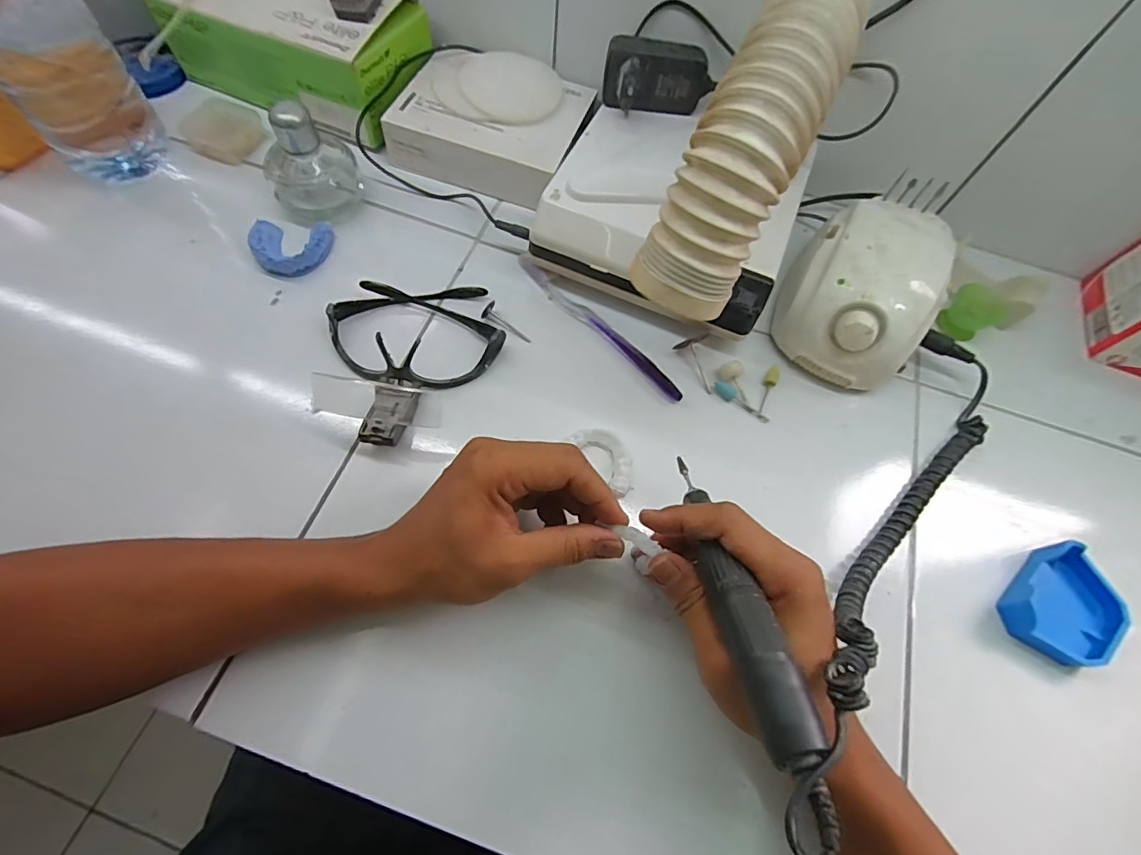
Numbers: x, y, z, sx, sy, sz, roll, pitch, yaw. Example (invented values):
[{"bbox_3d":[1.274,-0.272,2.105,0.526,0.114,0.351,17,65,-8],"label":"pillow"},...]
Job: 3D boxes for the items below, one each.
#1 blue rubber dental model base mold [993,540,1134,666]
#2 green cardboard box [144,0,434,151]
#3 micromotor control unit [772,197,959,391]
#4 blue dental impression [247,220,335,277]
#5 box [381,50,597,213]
[{"bbox_3d":[0.335,0.122,0.345,0.063,0.027,0.080,40,67,13],"label":"blue rubber dental model base mold"},{"bbox_3d":[-0.257,-0.371,0.479,0.232,0.086,0.123,24,66,6],"label":"green cardboard box"},{"bbox_3d":[0.233,-0.113,0.410,0.108,0.069,0.137,26,66,6],"label":"micromotor control unit"},{"bbox_3d":[-0.233,-0.152,0.424,0.060,0.021,0.055,0,64,-6],"label":"blue dental impression"},{"bbox_3d":[-0.076,-0.286,0.480,0.165,0.050,0.132,18,70,4],"label":"box"}]

